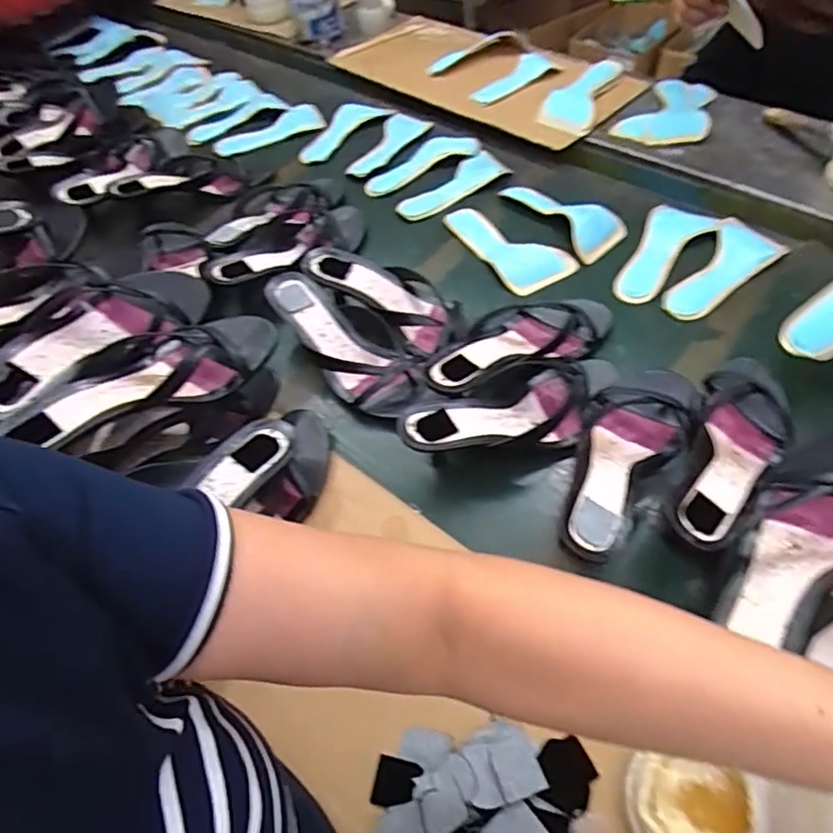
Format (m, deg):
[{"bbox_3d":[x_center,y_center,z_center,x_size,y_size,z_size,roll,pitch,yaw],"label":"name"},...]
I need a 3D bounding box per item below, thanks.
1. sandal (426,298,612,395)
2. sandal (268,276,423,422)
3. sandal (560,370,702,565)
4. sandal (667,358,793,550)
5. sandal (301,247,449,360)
[{"bbox_3d":[0.109,-0.084,0.631,0.246,0.057,0.093,-24,55,-28],"label":"sandal"},{"bbox_3d":[-0.081,-0.088,0.650,0.092,0.044,0.219,-40,72,-21],"label":"sandal"},{"bbox_3d":[0.191,0.032,0.536,0.093,0.052,0.255,27,47,22],"label":"sandal"},{"bbox_3d":[0.285,0.035,0.528,0.094,0.064,0.234,29,50,23],"label":"sandal"},{"bbox_3d":[-0.030,-0.142,0.693,0.195,0.070,0.094,30,63,24],"label":"sandal"}]

